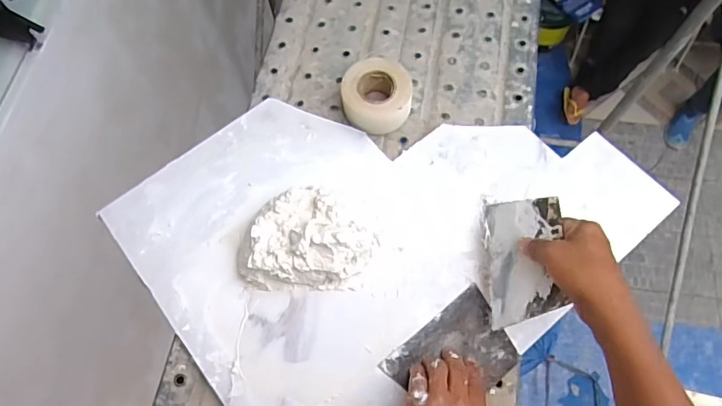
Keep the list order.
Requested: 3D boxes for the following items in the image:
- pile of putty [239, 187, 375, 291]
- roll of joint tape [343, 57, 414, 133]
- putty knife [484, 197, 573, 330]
[{"bbox_3d":[-0.068,0.039,0.607,0.175,0.062,0.129,0,67,2],"label":"pile of putty"},{"bbox_3d":[0.023,-0.155,0.703,0.098,0.046,0.104,-1,67,2],"label":"roll of joint tape"},{"bbox_3d":[0.184,0.064,0.557,0.010,0.097,0.145,20,64,-34],"label":"putty knife"}]

